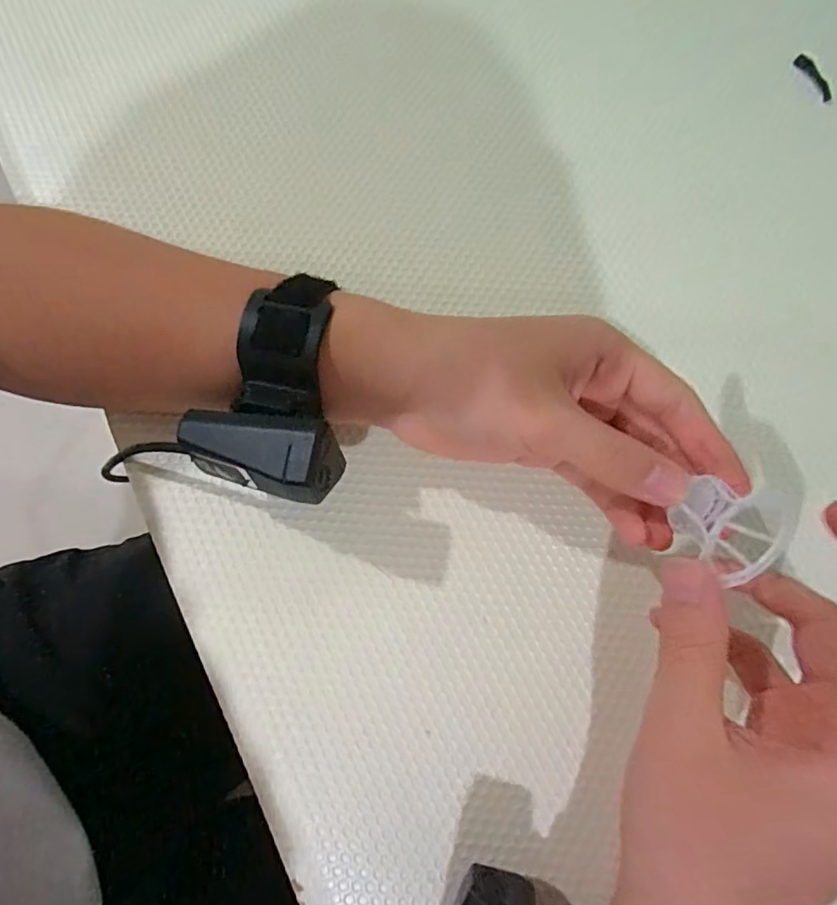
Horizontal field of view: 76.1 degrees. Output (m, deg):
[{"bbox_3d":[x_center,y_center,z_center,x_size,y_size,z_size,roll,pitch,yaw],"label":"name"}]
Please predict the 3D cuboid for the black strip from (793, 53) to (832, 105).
[{"bbox_3d":[0.264,-0.249,0.354,0.009,0.007,0.038,-28,78,-7],"label":"black strip"}]

